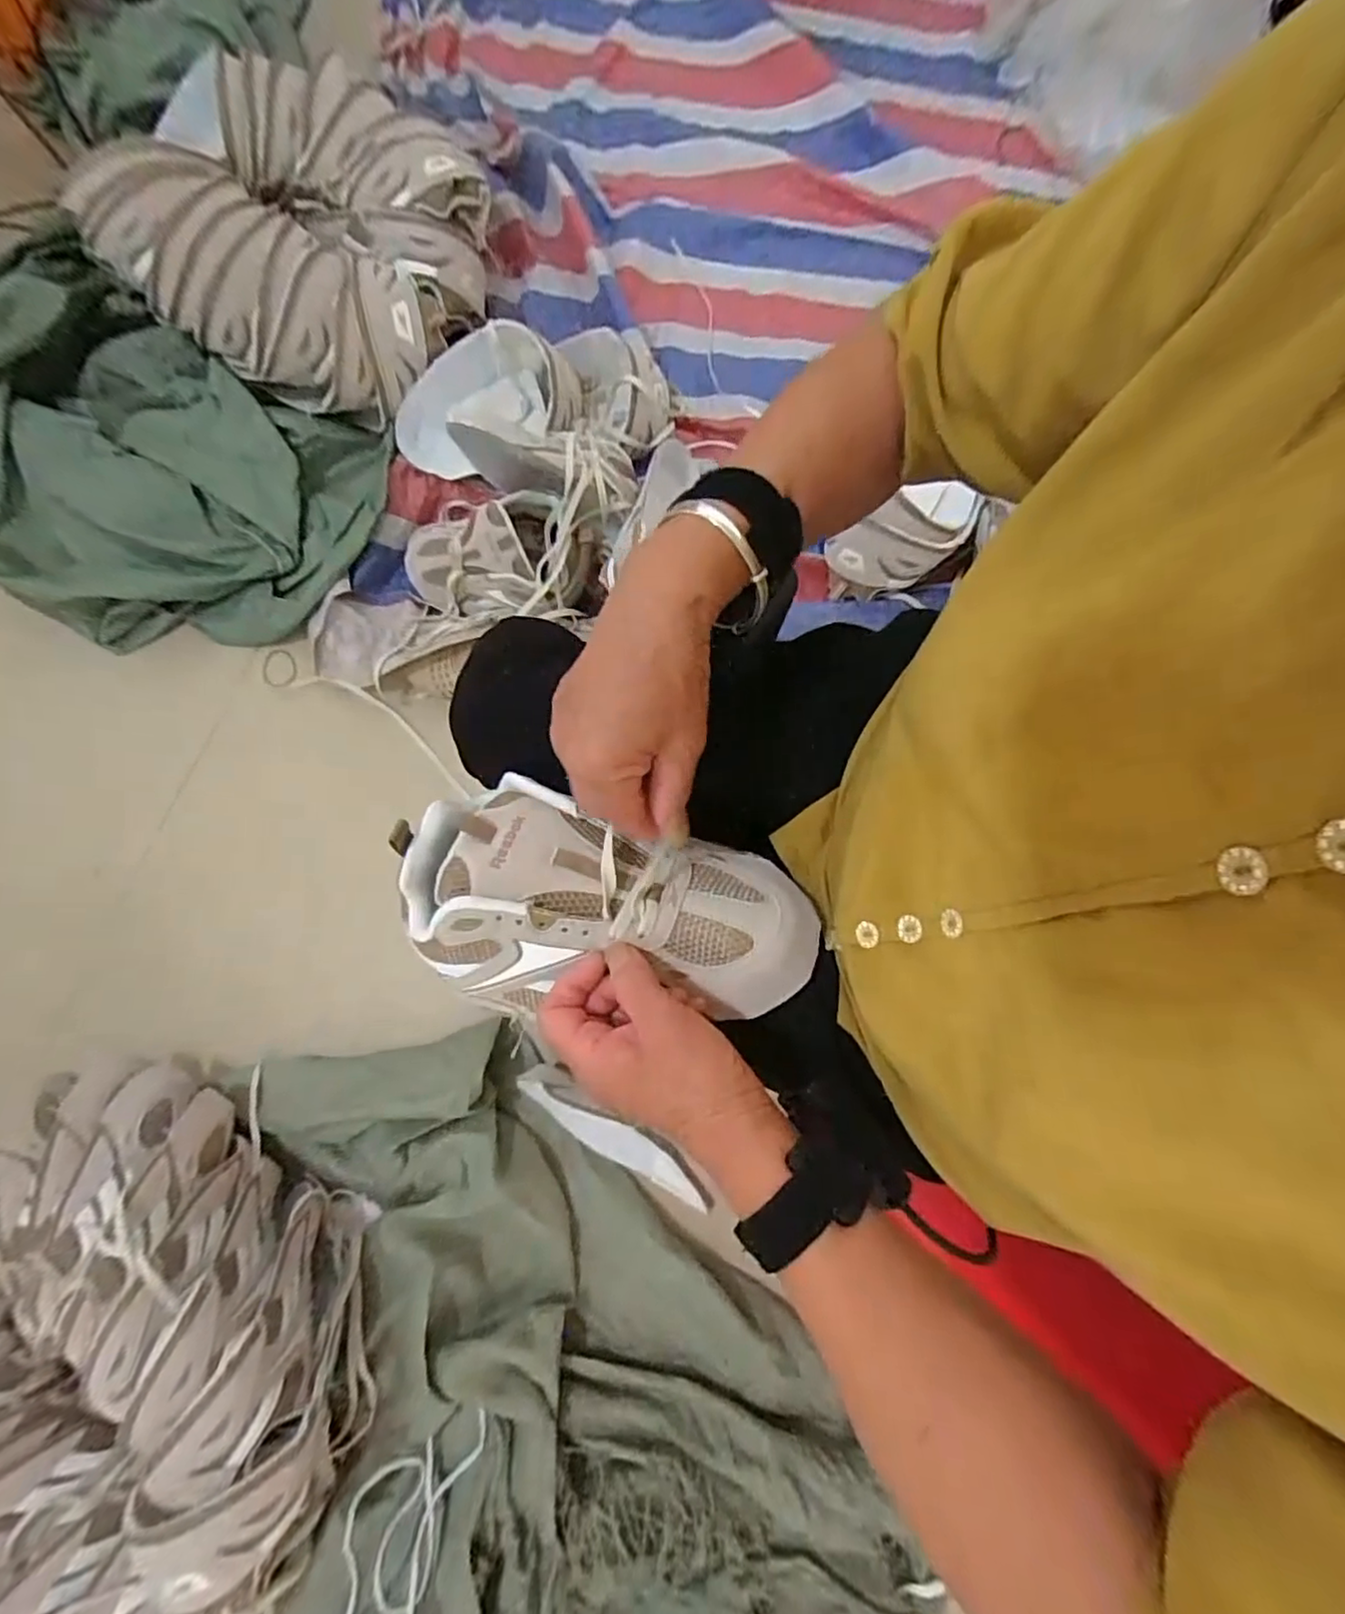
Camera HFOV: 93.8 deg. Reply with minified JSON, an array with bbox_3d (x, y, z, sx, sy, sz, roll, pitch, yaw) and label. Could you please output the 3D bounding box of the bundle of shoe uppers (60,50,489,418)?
[{"bbox_3d":[-0.484,-0.740,0.814,0.454,0.159,0.414,6,79,2],"label":"bundle of shoe uppers"}]

